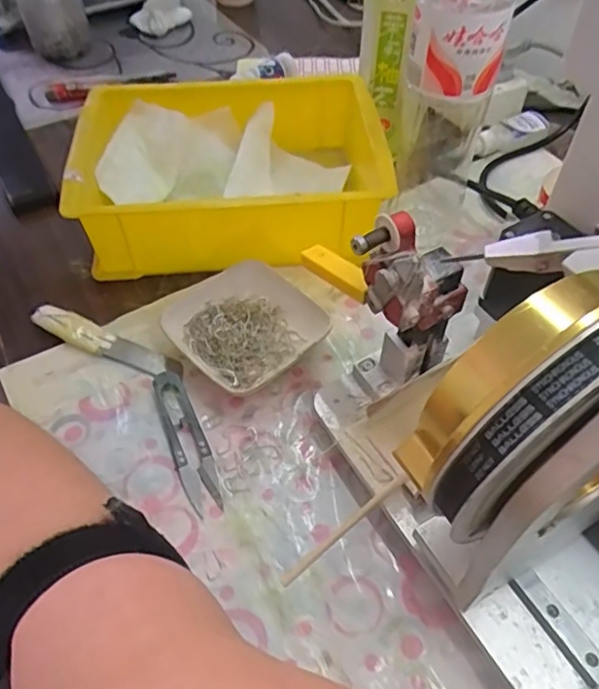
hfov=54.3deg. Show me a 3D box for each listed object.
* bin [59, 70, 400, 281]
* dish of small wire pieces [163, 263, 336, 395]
[{"bbox_3d":[-0.057,-0.150,0.492,0.243,0.078,0.185,-2,51,-1],"label":"bin"},{"bbox_3d":[-0.040,-0.014,0.426,0.094,0.025,0.099,-35,59,-25],"label":"dish of small wire pieces"}]

